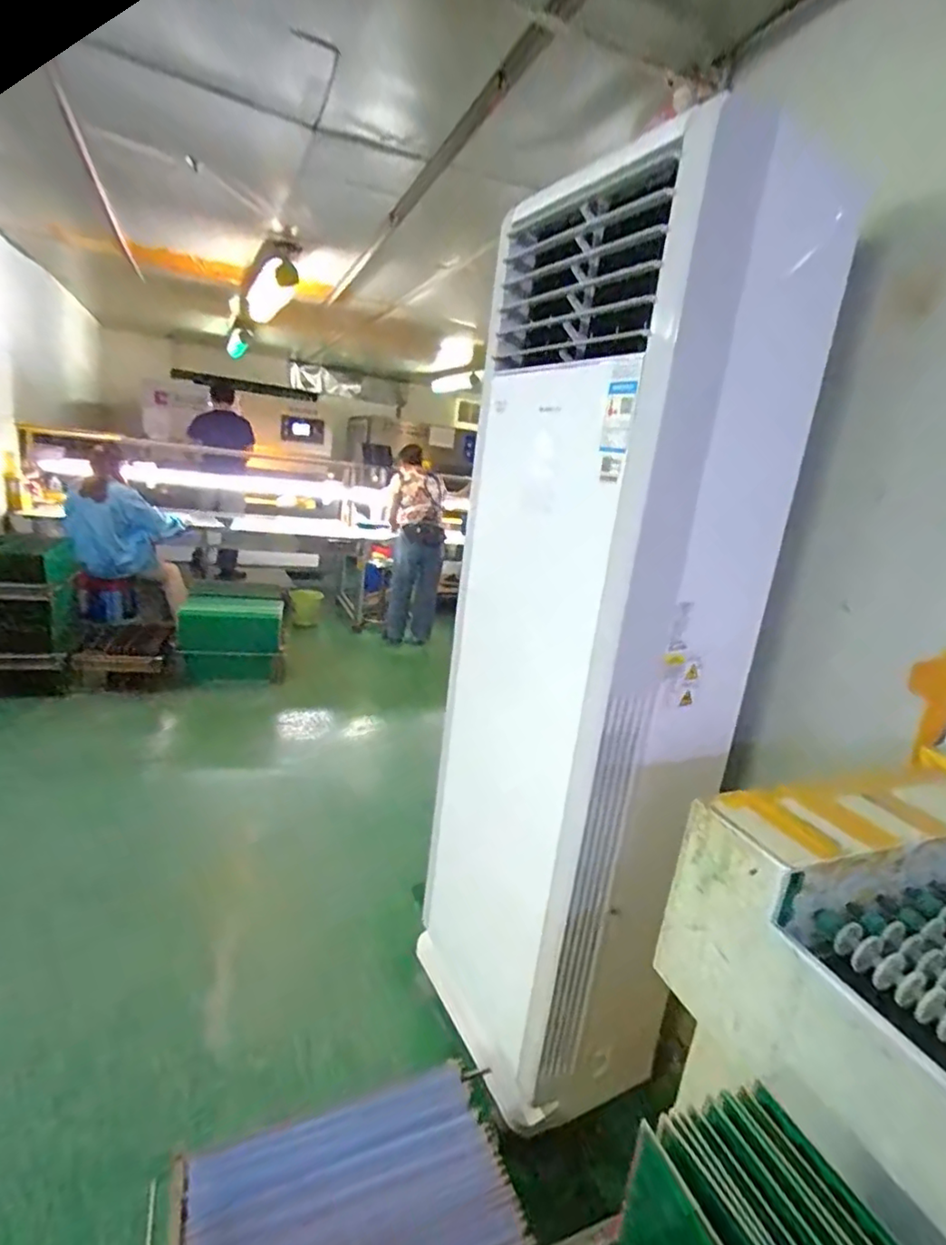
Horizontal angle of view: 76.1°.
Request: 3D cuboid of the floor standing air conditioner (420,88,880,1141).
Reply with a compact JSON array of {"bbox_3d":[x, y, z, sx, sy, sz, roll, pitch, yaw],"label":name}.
[{"bbox_3d":[0.245,0.115,1.430,0.383,1.928,0.690,0,17,-25],"label":"floor standing air conditioner"}]

